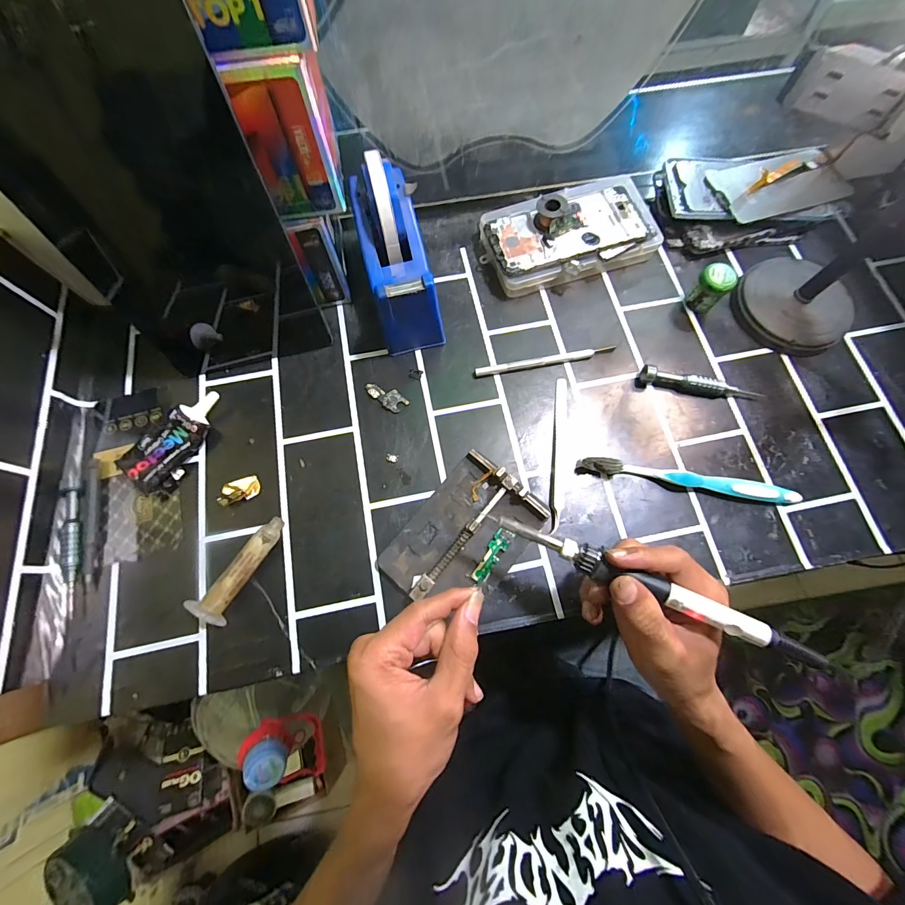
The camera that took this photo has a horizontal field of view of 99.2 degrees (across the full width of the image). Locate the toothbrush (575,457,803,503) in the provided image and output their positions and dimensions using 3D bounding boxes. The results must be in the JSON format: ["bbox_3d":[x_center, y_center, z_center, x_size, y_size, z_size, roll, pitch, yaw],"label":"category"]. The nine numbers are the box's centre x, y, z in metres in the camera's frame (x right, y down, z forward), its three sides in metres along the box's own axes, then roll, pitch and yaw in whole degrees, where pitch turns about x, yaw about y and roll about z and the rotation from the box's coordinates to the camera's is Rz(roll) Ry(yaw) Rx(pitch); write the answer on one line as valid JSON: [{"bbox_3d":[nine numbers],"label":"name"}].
[{"bbox_3d":[0.203,0.024,0.334,0.185,0.016,0.015,9,73,3],"label":"toothbrush"}]

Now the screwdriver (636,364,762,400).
[{"bbox_3d":[0.236,-0.063,0.365,0.111,0.018,0.017,11,73,3],"label":"screwdriver"}]

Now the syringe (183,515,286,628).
[{"bbox_3d":[-0.166,0.093,0.308,0.025,0.025,0.087,34,75,10],"label":"syringe"}]

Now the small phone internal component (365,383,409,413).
[{"bbox_3d":[-0.063,-0.055,0.367,0.043,0.004,0.019,38,76,11],"label":"small phone internal component"}]

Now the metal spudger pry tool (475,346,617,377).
[{"bbox_3d":[0.090,-0.089,0.375,0.135,0.008,0.009,-10,73,-3],"label":"metal spudger pry tool"}]

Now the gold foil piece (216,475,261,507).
[{"bbox_3d":[-0.186,0.033,0.336,0.034,0.004,0.019,-18,81,-20],"label":"gold foil piece"}]

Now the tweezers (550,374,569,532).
[{"bbox_3d":[0.096,-0.002,0.347,0.012,0.005,0.142,7,73,2],"label":"tweezers"}]

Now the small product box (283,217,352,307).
[{"bbox_3d":[-0.121,-0.174,0.357,0.032,0.096,0.016,-17,73,-5],"label":"small product box"}]

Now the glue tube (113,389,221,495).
[{"bbox_3d":[-0.252,-0.015,0.345,0.047,0.027,0.099,25,74,7],"label":"glue tube"}]

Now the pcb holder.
[{"bbox_3d":[0.010,0.070,0.318,0.087,0.022,0.123,39,76,11],"label":"pcb holder"}]

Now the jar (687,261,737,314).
[{"bbox_3d":[0.255,-0.162,0.383,0.027,0.045,0.030,-42,77,-12],"label":"jar"}]

